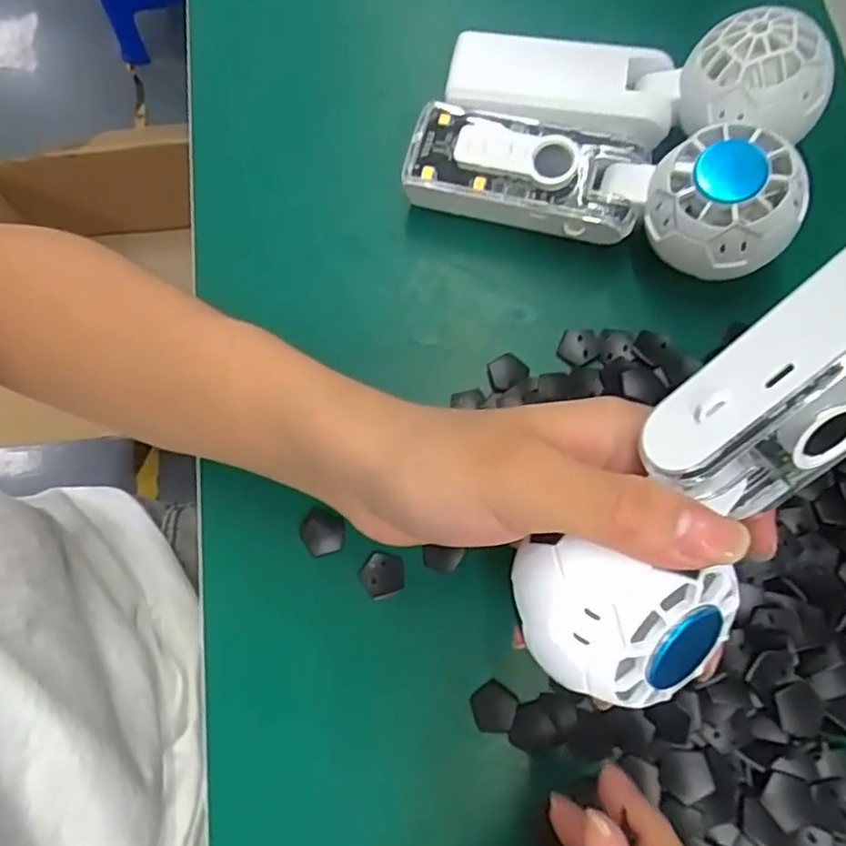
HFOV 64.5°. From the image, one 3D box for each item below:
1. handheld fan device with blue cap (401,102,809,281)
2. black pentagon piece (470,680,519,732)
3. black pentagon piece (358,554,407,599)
[{"bbox_3d":[0.074,-0.109,0.299,0.165,0.054,0.048,21,75,8],"label":"handheld fan device with blue cap"},{"bbox_3d":[0.029,0.116,0.272,0.018,0.004,0.019,33,77,11],"label":"black pentagon piece"},{"bbox_3d":[-0.017,0.066,0.290,0.019,0.004,0.018,-14,73,-3],"label":"black pentagon piece"}]

